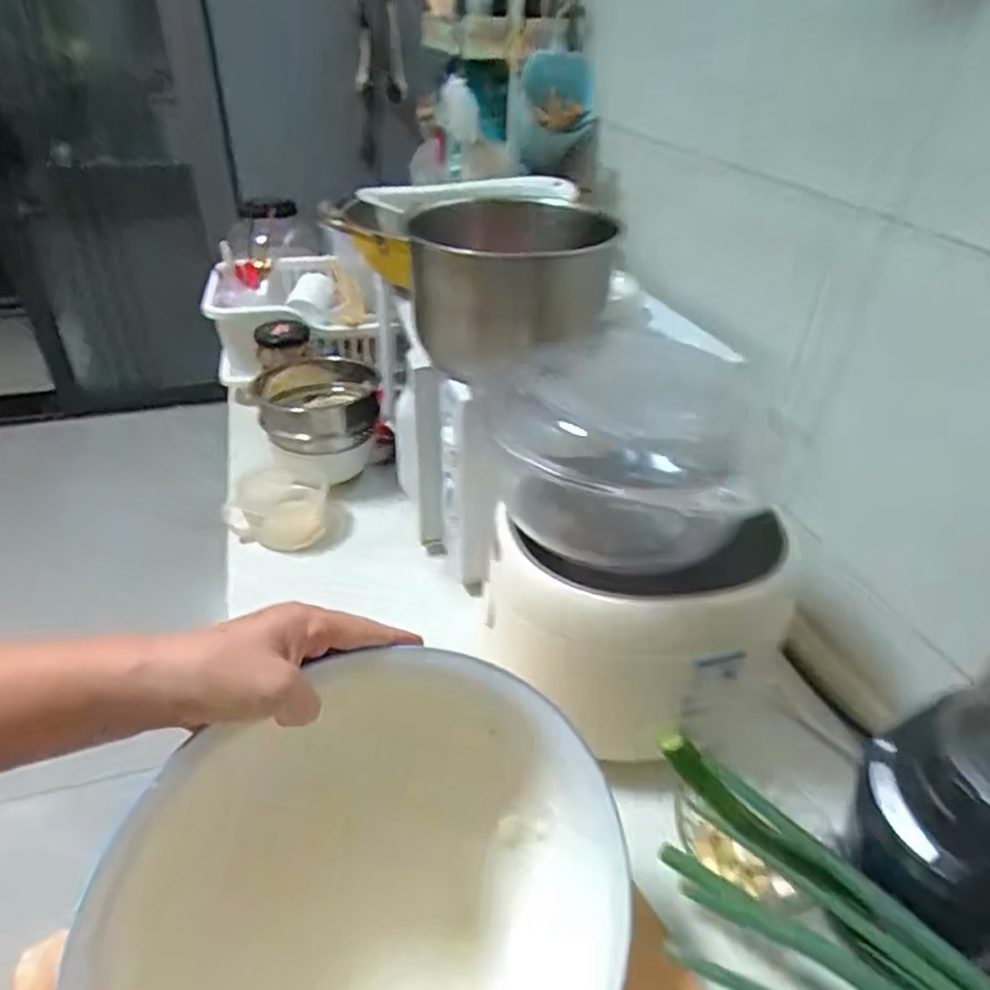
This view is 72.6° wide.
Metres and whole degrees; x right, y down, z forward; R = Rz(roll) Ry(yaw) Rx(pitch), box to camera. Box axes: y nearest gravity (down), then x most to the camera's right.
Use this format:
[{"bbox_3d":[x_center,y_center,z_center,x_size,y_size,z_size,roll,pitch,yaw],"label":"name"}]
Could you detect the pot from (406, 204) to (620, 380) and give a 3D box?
[{"bbox_3d":[0.016,-0.204,0.679,0.171,0.137,0.195,7,36,7],"label":"pot"}]

